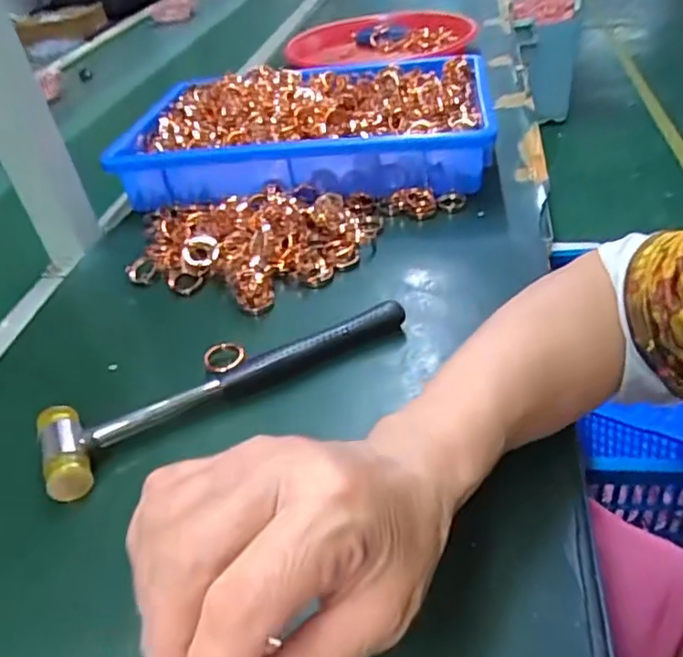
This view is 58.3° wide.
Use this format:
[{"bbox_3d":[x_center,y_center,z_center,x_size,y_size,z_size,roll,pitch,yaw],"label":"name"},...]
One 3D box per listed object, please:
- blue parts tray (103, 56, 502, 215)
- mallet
[{"bbox_3d":[-0.034,-0.212,0.648,0.362,0.068,0.233,-1,39,7],"label":"blue parts tray"},{"bbox_3d":[-0.072,0.030,0.397,0.237,0.022,0.056,-25,43,-21],"label":"mallet"}]

